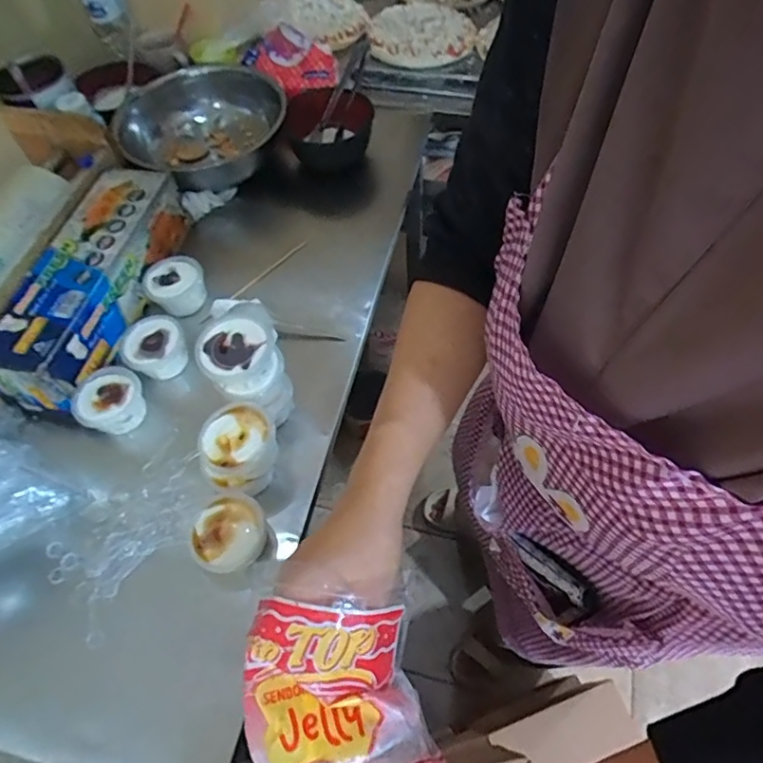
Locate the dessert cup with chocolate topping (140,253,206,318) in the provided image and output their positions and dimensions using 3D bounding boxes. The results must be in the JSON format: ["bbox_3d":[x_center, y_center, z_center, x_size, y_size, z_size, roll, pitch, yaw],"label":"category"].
[{"bbox_3d":[-0.272,-0.126,0.713,0.072,0.053,0.074,27,64,17],"label":"dessert cup with chocolate topping"}]

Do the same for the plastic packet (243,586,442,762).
[{"bbox_3d":[-0.028,0.183,0.319,0.098,0.045,0.115,-11,81,-21],"label":"plastic packet"}]

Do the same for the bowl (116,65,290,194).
[{"bbox_3d":[-0.277,-0.387,0.868,0.248,0.113,0.272,-1,59,1],"label":"bowl"}]

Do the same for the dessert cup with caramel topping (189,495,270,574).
[{"bbox_3d":[-0.149,0.157,0.538,0.070,0.045,0.068,-1,59,1],"label":"dessert cup with caramel topping"}]

